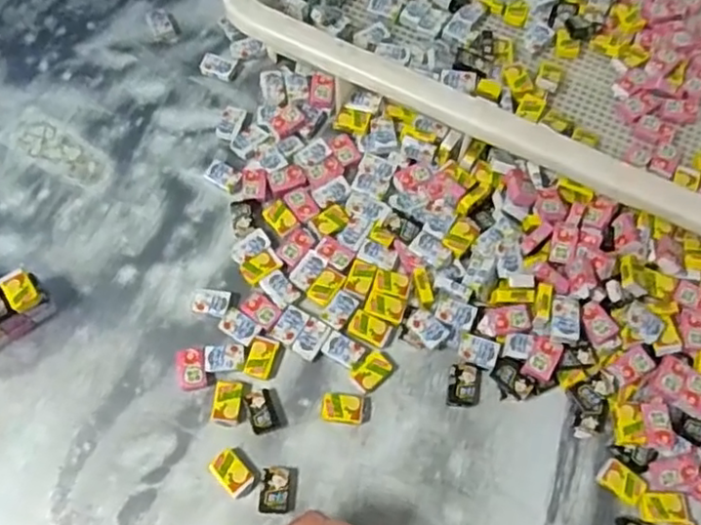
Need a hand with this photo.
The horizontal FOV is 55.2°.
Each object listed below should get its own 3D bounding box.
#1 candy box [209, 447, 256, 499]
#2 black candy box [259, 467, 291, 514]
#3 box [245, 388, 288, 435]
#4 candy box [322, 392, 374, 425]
[{"bbox_3d":[-0.071,0.127,0.406,0.020,0.008,0.025,-39,72,-18],"label":"candy box"},{"bbox_3d":[-0.045,0.138,0.404,0.018,0.006,0.026,3,65,-1],"label":"black candy box"},{"bbox_3d":[-0.055,0.094,0.423,0.021,0.007,0.026,-23,68,-12],"label":"box"},{"bbox_3d":[-0.002,0.093,0.426,0.031,0.009,0.018,3,65,0],"label":"candy box"}]

